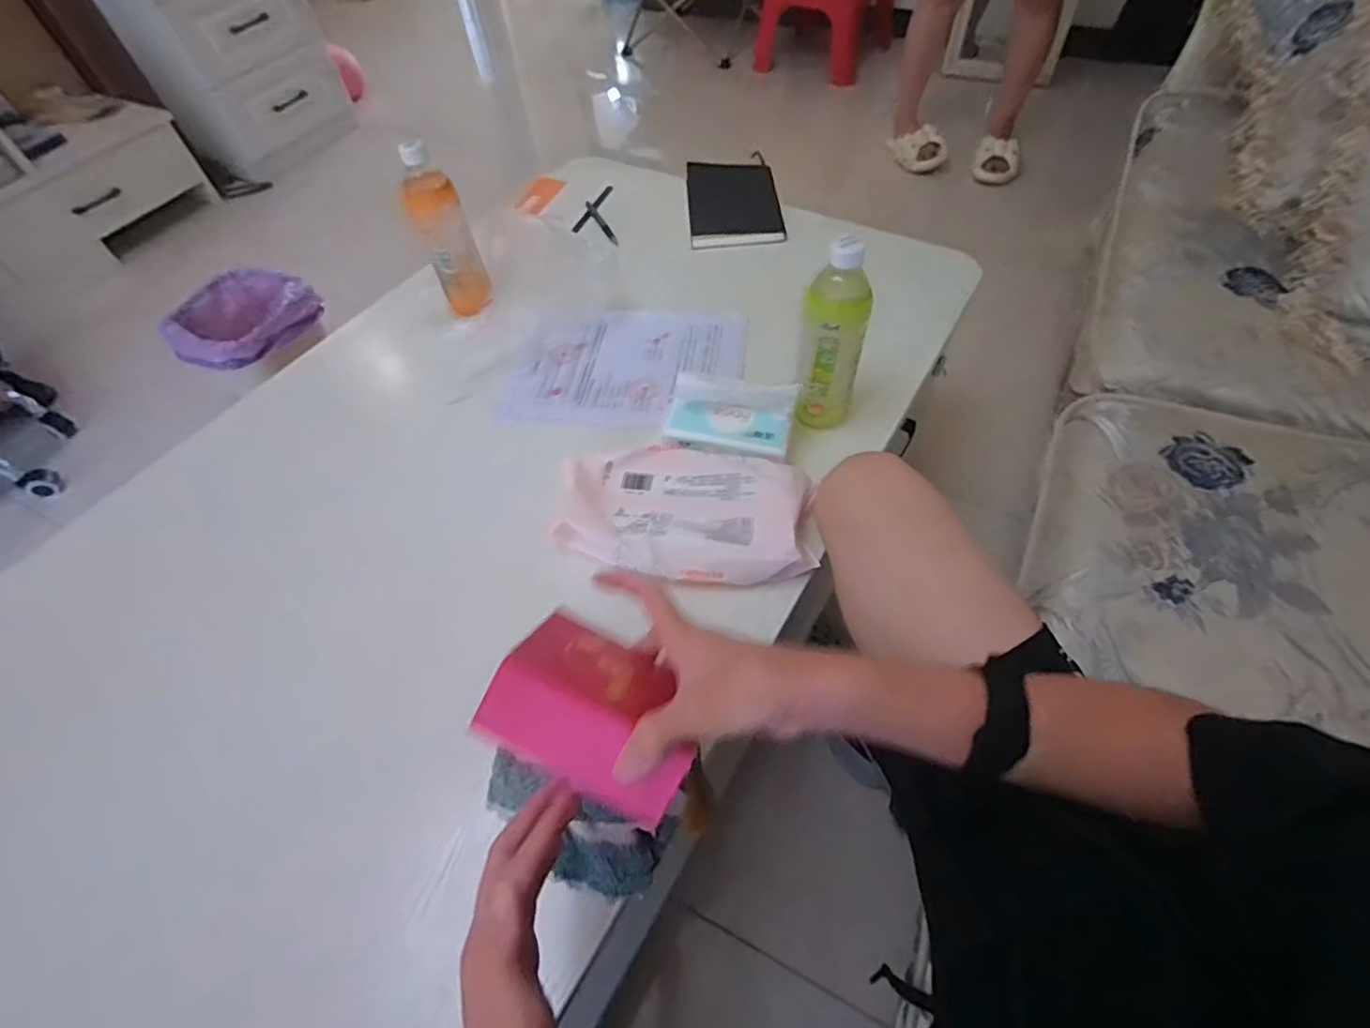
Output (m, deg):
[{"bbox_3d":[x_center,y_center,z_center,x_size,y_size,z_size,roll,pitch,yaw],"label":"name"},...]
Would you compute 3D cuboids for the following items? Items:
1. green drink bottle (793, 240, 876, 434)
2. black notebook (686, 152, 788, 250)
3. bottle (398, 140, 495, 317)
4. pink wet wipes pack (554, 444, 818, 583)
[{"bbox_3d":[0.152,-0.177,0.618,0.062,0.211,0.059,11,57,11],"label":"green drink bottle"},{"bbox_3d":[0.078,-0.507,0.973,0.143,0.016,0.238,-4,56,1],"label":"black notebook"},{"bbox_3d":[-0.298,-0.350,0.753,0.061,0.185,0.069,-23,57,-12],"label":"bottle"},{"bbox_3d":[-0.002,-0.009,0.605,0.248,0.040,0.145,7,57,8],"label":"pink wet wipes pack"}]

